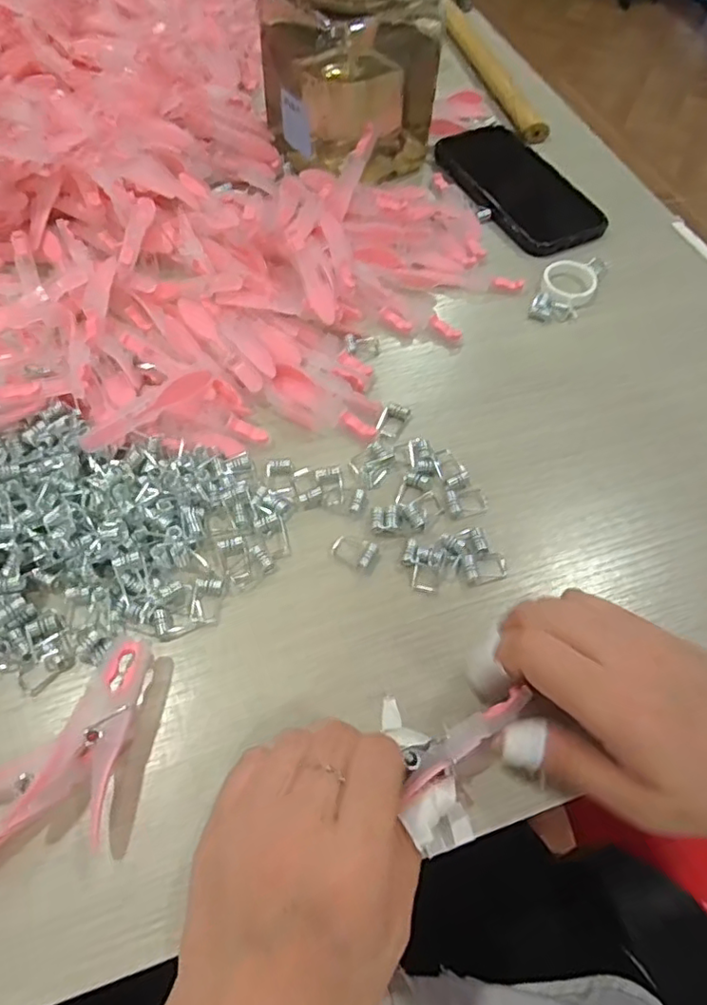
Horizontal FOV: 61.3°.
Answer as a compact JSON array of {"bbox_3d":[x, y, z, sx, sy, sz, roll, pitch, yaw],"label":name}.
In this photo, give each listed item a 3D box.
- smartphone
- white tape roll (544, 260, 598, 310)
[{"bbox_3d":[0.130,-0.255,0.476,0.077,0.008,0.155,-20,62,-15],"label":"smartphone"},{"bbox_3d":[0.151,-0.153,0.417,0.037,0.010,0.041,28,61,13],"label":"white tape roll"}]

